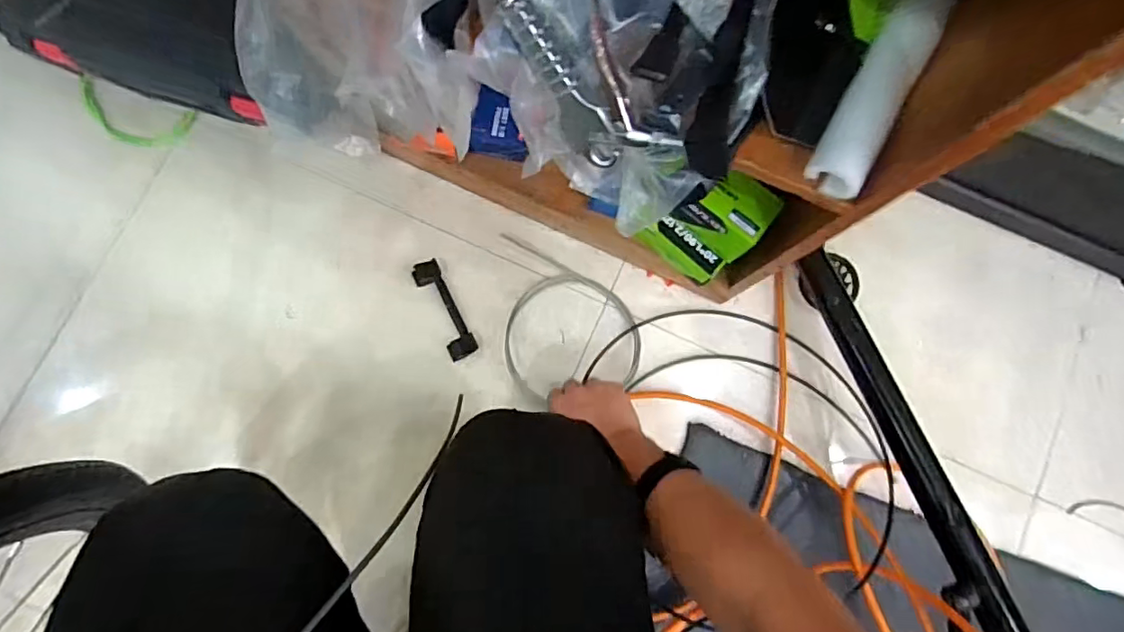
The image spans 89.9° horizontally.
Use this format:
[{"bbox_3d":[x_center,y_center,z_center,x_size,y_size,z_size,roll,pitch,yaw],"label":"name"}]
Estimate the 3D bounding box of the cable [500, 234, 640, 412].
[{"bbox_3d":[0.012,-0.001,0.706,0.166,0.046,0.221,-4,81,-4],"label":"cable"}]

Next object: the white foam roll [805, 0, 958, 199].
[{"bbox_3d":[0.212,-0.146,0.375,0.042,0.035,0.136,28,80,2],"label":"white foam roll"}]

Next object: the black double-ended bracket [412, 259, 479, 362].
[{"bbox_3d":[-0.146,-0.008,0.700,0.036,0.025,0.130,-27,83,-7],"label":"black double-ended bracket"}]

